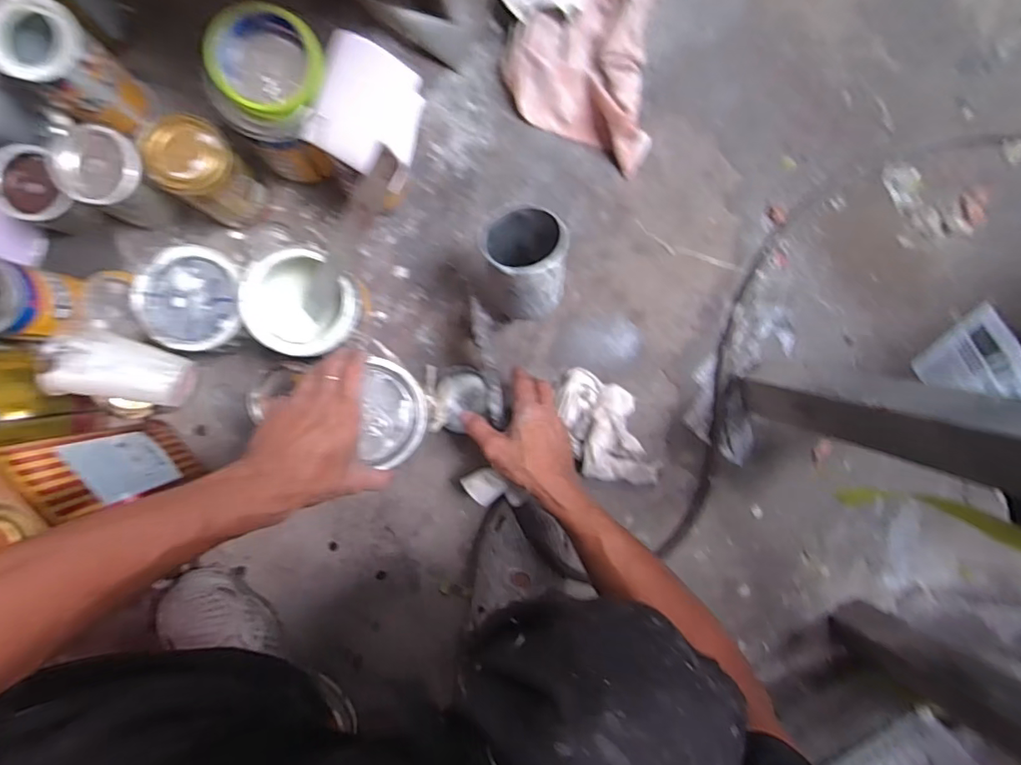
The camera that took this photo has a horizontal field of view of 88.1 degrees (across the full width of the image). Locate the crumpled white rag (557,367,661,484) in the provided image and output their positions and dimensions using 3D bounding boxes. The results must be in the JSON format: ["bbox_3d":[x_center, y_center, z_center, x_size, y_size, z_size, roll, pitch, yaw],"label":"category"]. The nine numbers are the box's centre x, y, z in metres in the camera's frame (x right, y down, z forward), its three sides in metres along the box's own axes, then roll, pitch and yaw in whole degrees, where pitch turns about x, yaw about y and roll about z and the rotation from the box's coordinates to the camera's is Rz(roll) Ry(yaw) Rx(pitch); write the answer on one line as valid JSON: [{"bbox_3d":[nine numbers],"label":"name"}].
[{"bbox_3d":[0.118,0.059,0.646,0.096,0.046,0.165,-23,93,-6],"label":"crumpled white rag"}]

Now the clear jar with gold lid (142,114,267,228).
[{"bbox_3d":[-0.306,-0.211,0.544,0.072,0.136,0.067,43,86,-6],"label":"clear jar with gold lid"}]

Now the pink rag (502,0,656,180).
[{"bbox_3d":[0.094,-0.455,0.616,0.196,0.058,0.366,9,89,-7],"label":"pink rag"}]

